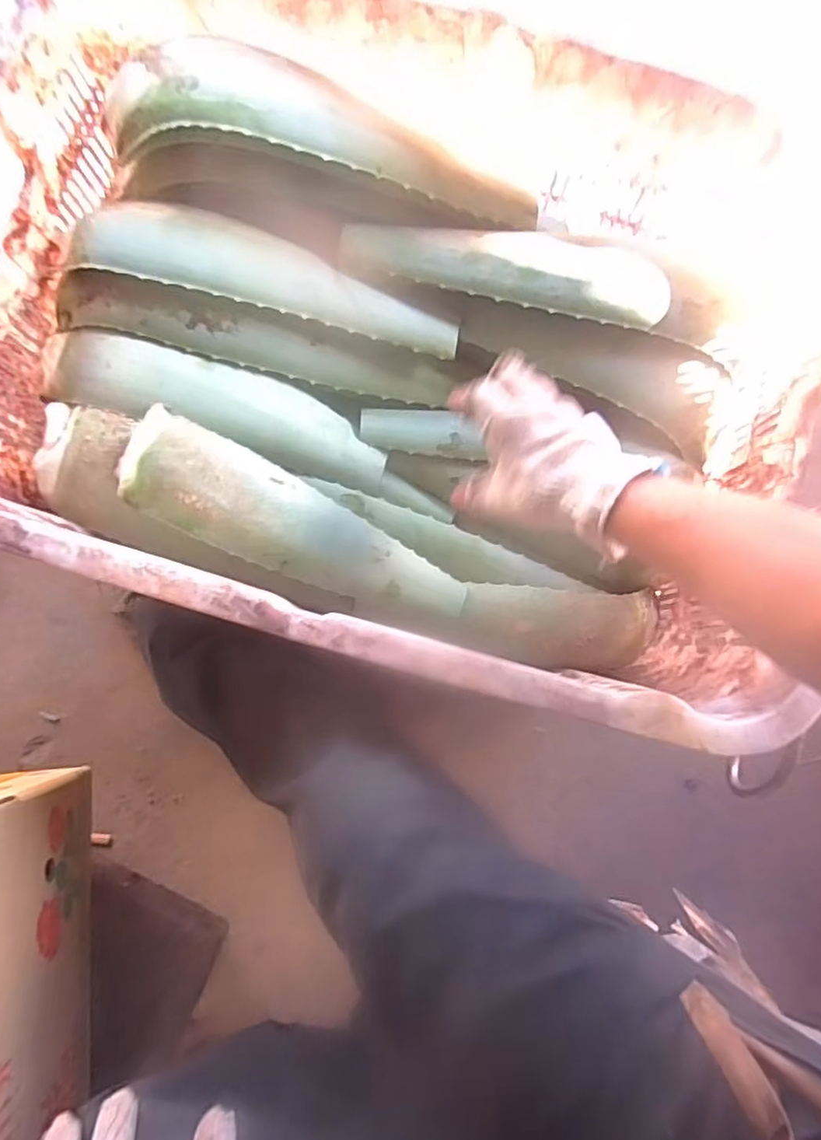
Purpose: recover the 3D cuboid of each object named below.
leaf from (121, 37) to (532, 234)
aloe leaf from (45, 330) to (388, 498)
[{"bbox_3d":[-0.055,-0.359,0.516,0.358,0.057,0.082,9,79,-15],"label":"leaf"},{"bbox_3d":[-0.165,-0.142,0.552,0.304,0.044,0.069,18,80,-10],"label":"aloe leaf"}]

